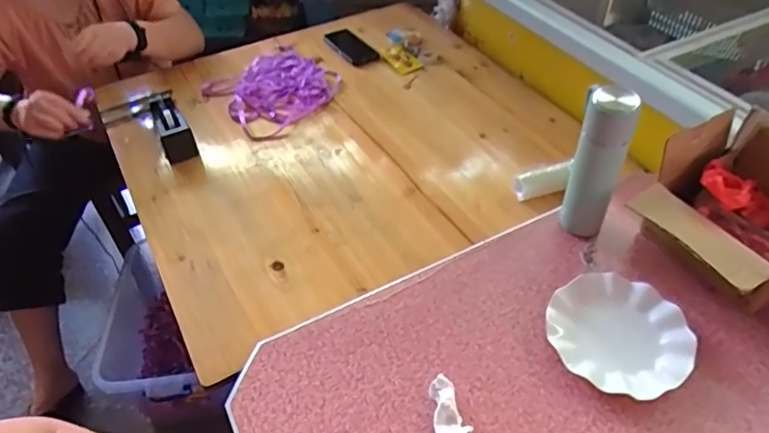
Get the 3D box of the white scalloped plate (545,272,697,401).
[{"bbox_3d":[0.315,0.158,0.751,0.179,0.036,0.166,-1,44,1],"label":"white scalloped plate"}]

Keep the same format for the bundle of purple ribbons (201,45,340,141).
[{"bbox_3d":[-0.245,-0.286,1.248,0.257,0.049,0.236,-27,51,-22],"label":"bundle of purple ribbons"}]

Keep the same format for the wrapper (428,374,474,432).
[{"bbox_3d":[0.081,0.249,0.683,0.038,0.022,0.109,-6,44,-5],"label":"wrapper"}]

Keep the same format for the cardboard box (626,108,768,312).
[{"bbox_3d":[0.500,0.019,0.757,0.218,0.173,0.275,-23,49,-19],"label":"cardboard box"}]

